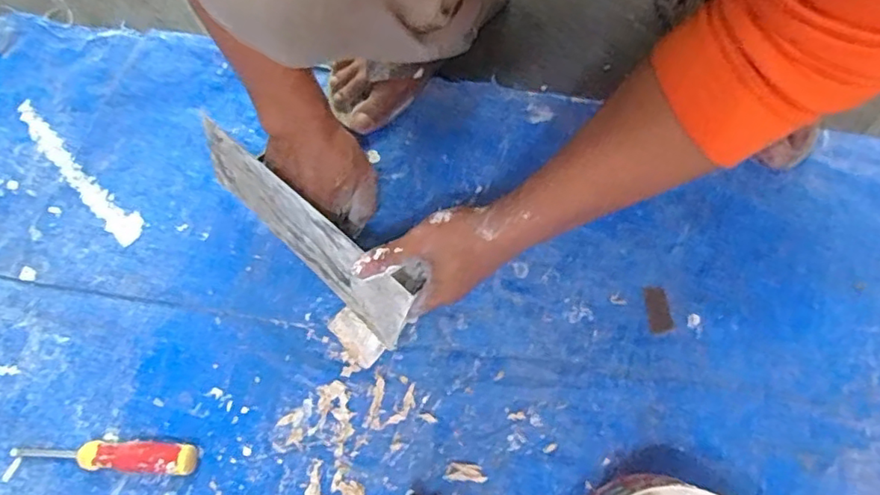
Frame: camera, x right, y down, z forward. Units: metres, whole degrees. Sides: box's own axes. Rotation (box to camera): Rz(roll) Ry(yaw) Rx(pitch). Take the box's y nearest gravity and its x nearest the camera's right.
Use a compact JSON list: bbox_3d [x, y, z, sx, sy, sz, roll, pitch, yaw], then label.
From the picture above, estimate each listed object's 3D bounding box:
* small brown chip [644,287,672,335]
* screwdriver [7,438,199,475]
[{"bbox_3d":[0.217,0.062,0.580,0.022,0.004,0.045,-7,76,0],"label":"small brown chip"},{"bbox_3d":[-0.319,0.195,0.550,0.172,0.022,0.027,4,76,3],"label":"screwdriver"}]

